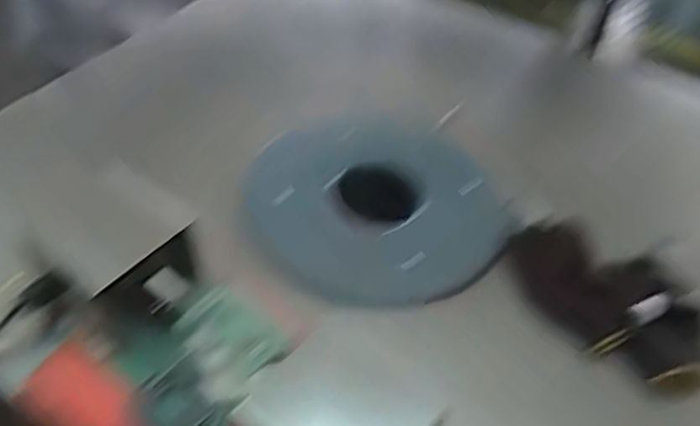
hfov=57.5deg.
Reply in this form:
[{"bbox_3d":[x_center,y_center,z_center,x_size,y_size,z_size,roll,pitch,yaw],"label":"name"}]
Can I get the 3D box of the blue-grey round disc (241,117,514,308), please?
[{"bbox_3d":[0.026,-0.013,0.763,0.284,0.019,0.287,2,46,-2],"label":"blue-grey round disc"}]

